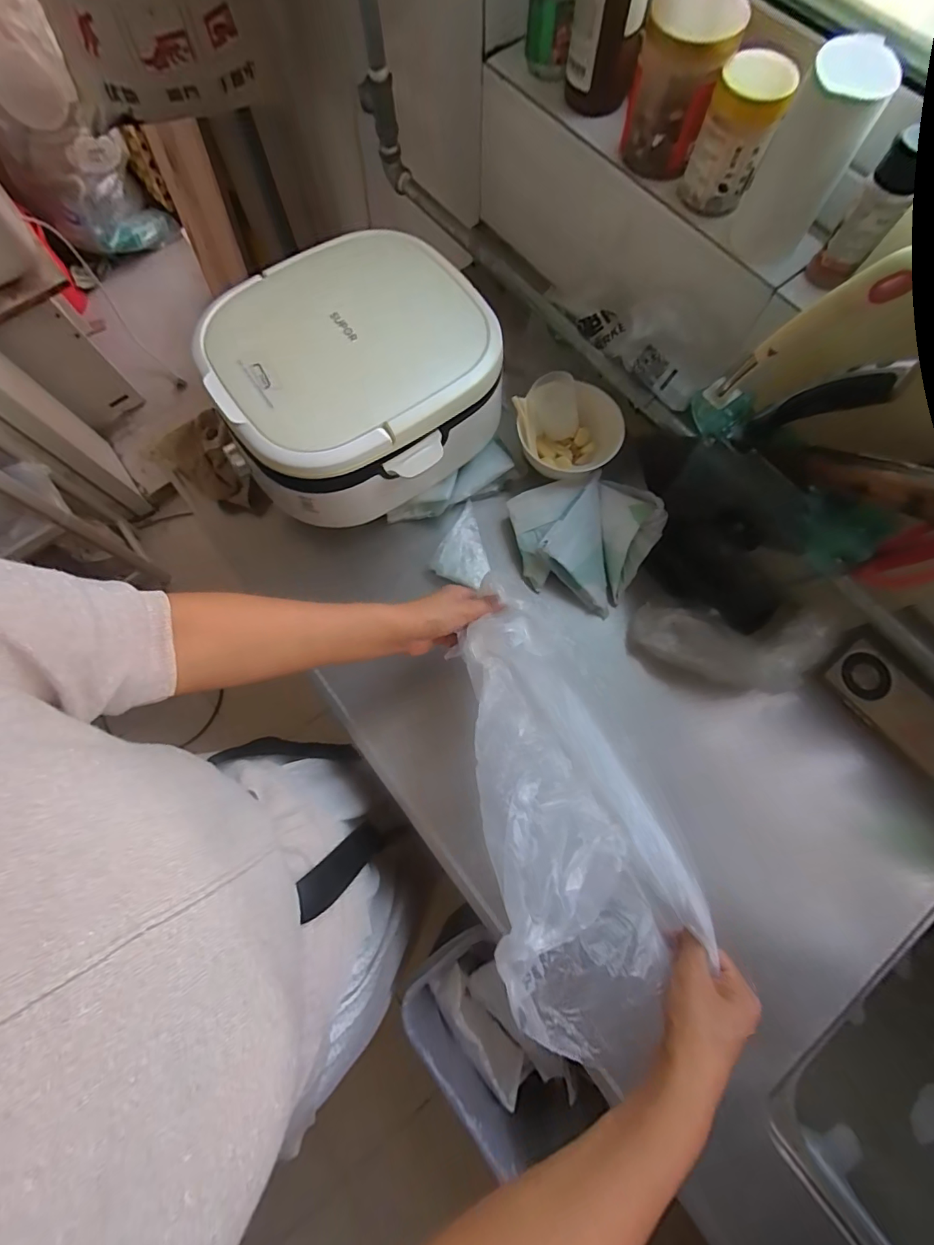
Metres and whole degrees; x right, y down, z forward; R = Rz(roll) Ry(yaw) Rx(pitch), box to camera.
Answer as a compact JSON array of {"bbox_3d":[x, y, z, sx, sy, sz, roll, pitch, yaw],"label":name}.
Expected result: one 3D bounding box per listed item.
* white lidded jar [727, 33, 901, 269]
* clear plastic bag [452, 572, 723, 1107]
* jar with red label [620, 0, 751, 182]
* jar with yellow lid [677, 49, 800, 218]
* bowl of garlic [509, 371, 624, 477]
[{"bbox_3d":[0.283,-0.385,0.403,0.064,0.128,0.060,0,75,1],"label":"white lidded jar"},{"bbox_3d":[0.088,0.140,0.404,0.159,0.085,0.389,-13,68,-2],"label":"clear plastic bag"},{"bbox_3d":[0.197,-0.502,0.447,0.081,0.104,0.070,16,76,5],"label":"jar with red label"},{"bbox_3d":[0.247,-0.451,0.442,0.062,0.089,0.069,21,76,6],"label":"jar with yellow lid"},{"bbox_3d":[0.135,-0.249,0.625,0.138,0.066,0.135,0,75,1],"label":"bowl of garlic"}]

